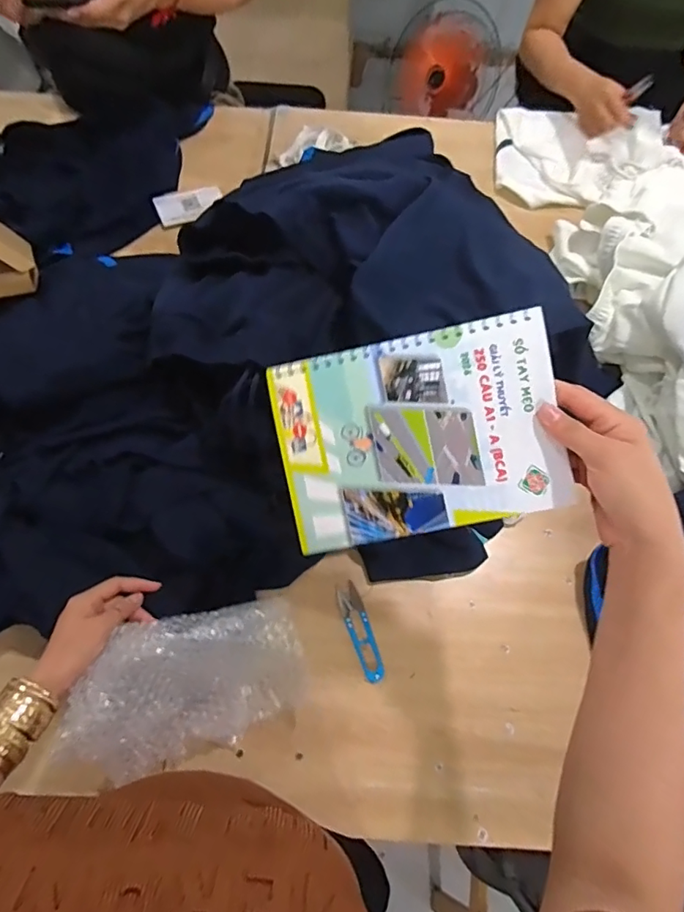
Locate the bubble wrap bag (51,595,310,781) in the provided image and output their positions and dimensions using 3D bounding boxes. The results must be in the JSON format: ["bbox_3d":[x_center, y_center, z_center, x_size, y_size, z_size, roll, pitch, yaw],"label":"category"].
[{"bbox_3d":[-0.150,0.233,0.521,0.223,0.111,0.123,-16,68,-9],"label":"bubble wrap bag"}]

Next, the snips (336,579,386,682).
[{"bbox_3d":[0.023,0.214,0.625,0.030,0.007,0.117,-20,69,-10],"label":"snips"}]

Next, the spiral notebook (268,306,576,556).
[{"bbox_3d":[0.055,-0.016,0.382,0.201,0.006,0.143,-12,93,6],"label":"spiral notebook"}]

